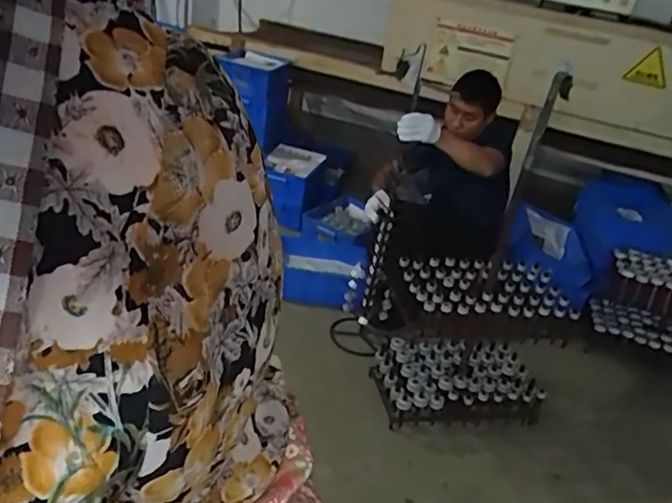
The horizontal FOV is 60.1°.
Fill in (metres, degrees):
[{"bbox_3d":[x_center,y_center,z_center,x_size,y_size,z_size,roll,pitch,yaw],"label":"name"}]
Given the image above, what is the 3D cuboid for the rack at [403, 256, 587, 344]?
[{"bbox_3d":[0.454,0.143,1.777,0.494,0.118,0.343,8,28,-8],"label":"rack"}]

